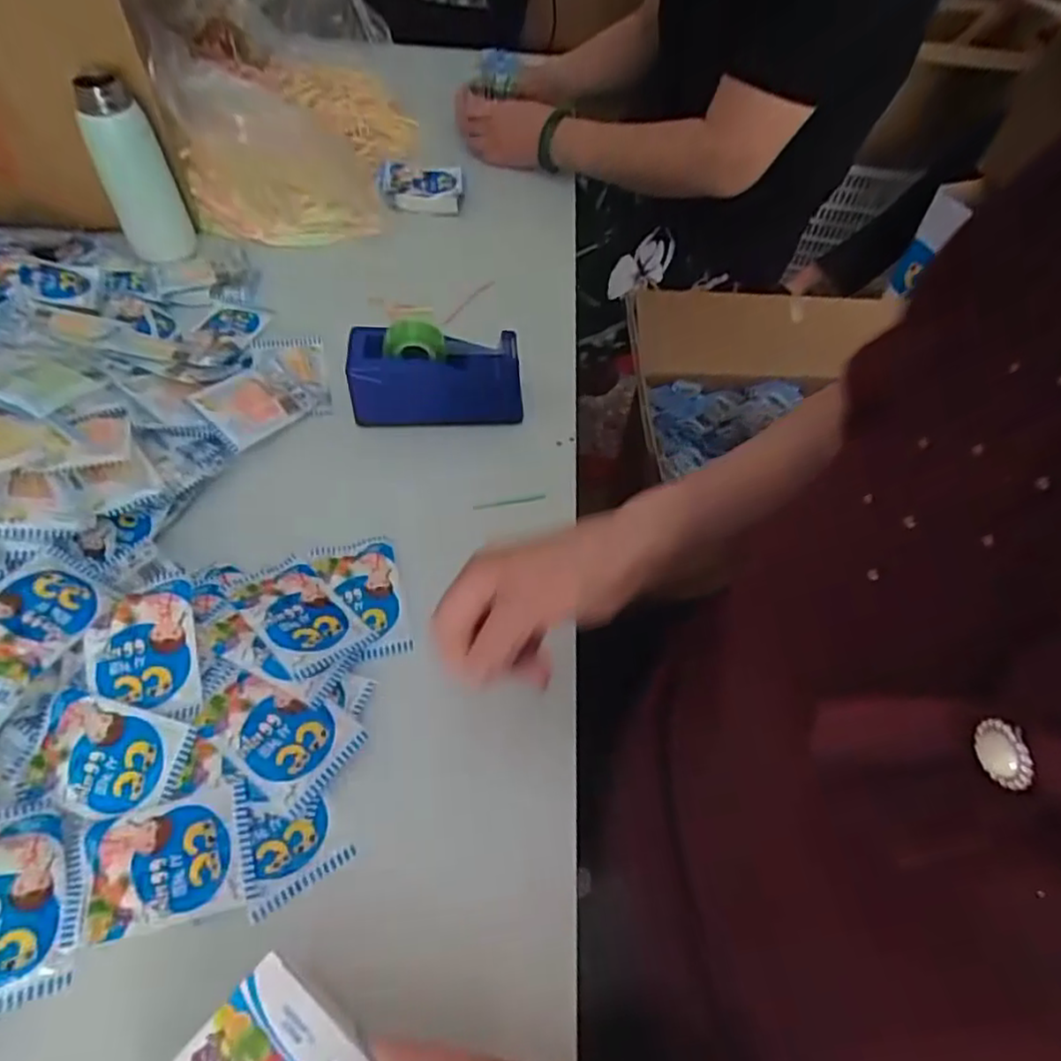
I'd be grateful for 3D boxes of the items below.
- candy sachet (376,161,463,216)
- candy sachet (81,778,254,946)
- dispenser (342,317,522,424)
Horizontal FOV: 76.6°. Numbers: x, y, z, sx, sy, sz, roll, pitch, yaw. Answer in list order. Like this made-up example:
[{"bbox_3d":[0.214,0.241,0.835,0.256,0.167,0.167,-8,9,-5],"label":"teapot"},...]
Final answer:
[{"bbox_3d":[-0.130,-0.412,0.804,0.104,0.033,0.063,-3,55,-7],"label":"candy sachet"},{"bbox_3d":[-0.208,0.189,0.384,0.091,0.012,0.064,-12,68,-7],"label":"candy sachet"},{"bbox_3d":[-0.081,-0.137,0.590,0.146,0.078,0.056,-2,54,-6],"label":"dispenser"}]

